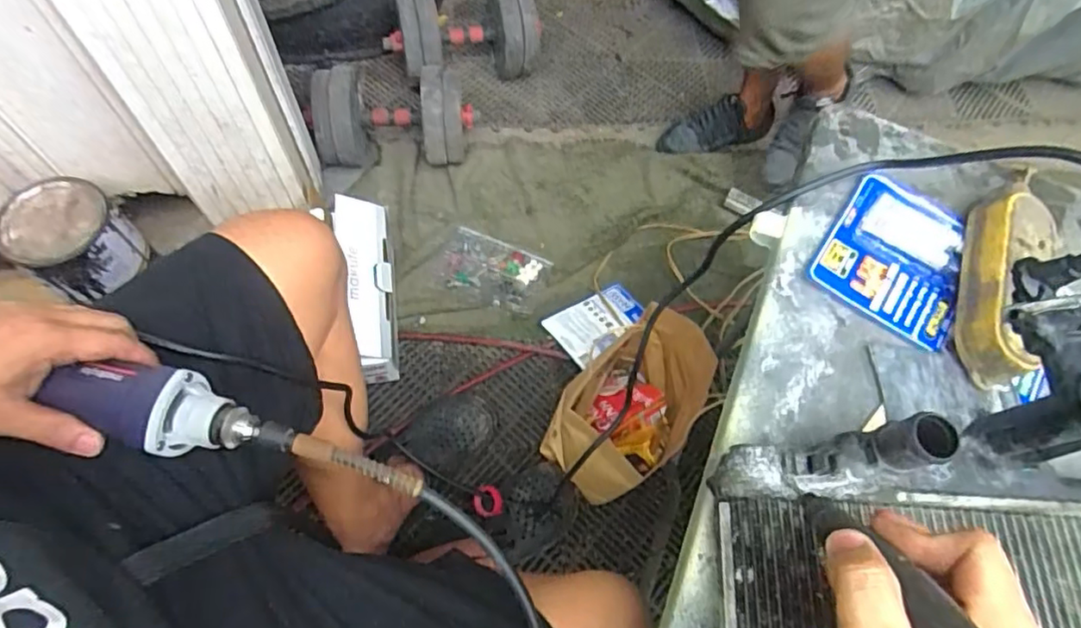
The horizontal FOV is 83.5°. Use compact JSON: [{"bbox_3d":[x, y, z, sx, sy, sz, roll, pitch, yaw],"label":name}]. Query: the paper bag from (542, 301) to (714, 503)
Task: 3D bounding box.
[{"bbox_3d":[0.132,0.140,0.923,0.268,0.194,0.178,-41,74,-21],"label":"paper bag"}]

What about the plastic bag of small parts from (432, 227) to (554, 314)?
[{"bbox_3d":[-0.094,-0.085,1.168,0.200,0.021,0.134,20,65,7],"label":"plastic bag of small parts"}]

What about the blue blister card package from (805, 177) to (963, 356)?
[{"bbox_3d":[0.297,-0.047,0.501,0.114,0.009,0.132,34,66,11],"label":"blue blister card package"}]

